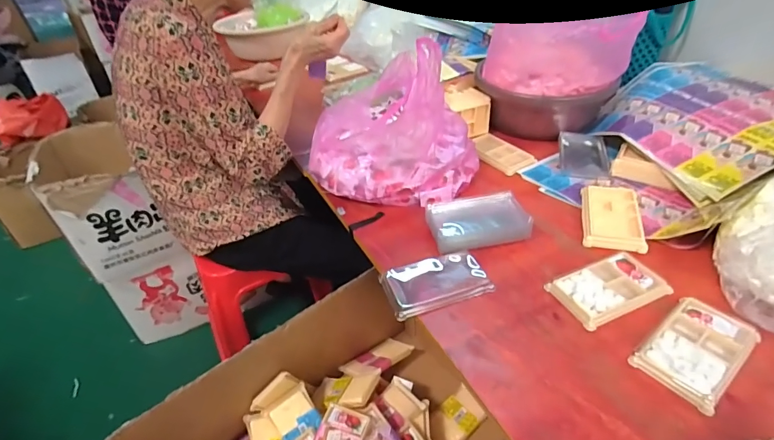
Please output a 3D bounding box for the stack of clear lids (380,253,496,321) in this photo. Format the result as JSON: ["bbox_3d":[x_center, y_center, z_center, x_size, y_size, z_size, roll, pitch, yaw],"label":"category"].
[{"bbox_3d":[0.067,0.081,0.557,0.137,0.016,0.088,-14,39,-12],"label":"stack of clear lids"}]

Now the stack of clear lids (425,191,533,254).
[{"bbox_3d":[0.135,0.005,0.624,0.142,0.040,0.095,-9,38,-6],"label":"stack of clear lids"}]

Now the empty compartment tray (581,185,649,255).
[{"bbox_3d":[0.346,-0.007,0.630,0.081,0.015,0.144,10,41,18],"label":"empty compartment tray"}]

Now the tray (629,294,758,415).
[{"bbox_3d":[0.339,0.137,0.447,0.131,0.014,0.079,-28,44,-27],"label":"tray"}]

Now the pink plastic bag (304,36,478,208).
[{"bbox_3d":[0.022,-0.188,0.719,0.265,0.221,0.275,18,43,25],"label":"pink plastic bag"}]

